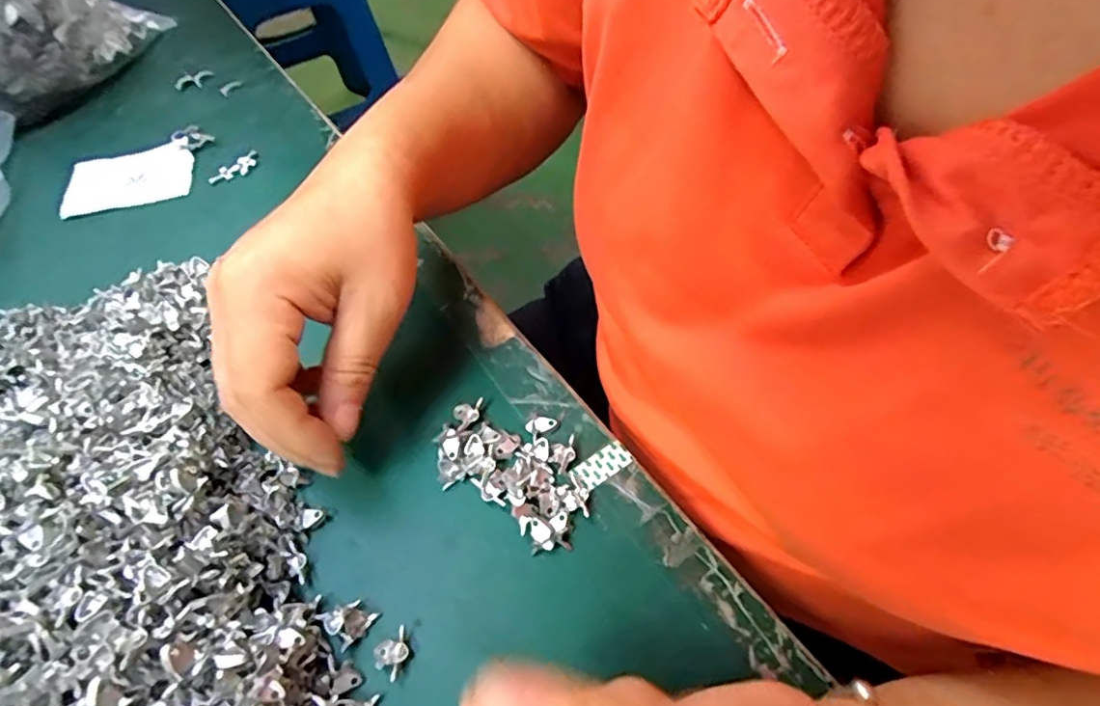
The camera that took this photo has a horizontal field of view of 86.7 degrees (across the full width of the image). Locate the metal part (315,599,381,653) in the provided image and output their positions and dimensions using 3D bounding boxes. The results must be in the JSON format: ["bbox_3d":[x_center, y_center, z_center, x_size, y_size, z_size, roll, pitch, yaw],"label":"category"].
[{"bbox_3d":[-0.079,0.103,0.228,0.017,0.007,0.018,-41,65,-20],"label":"metal part"}]

